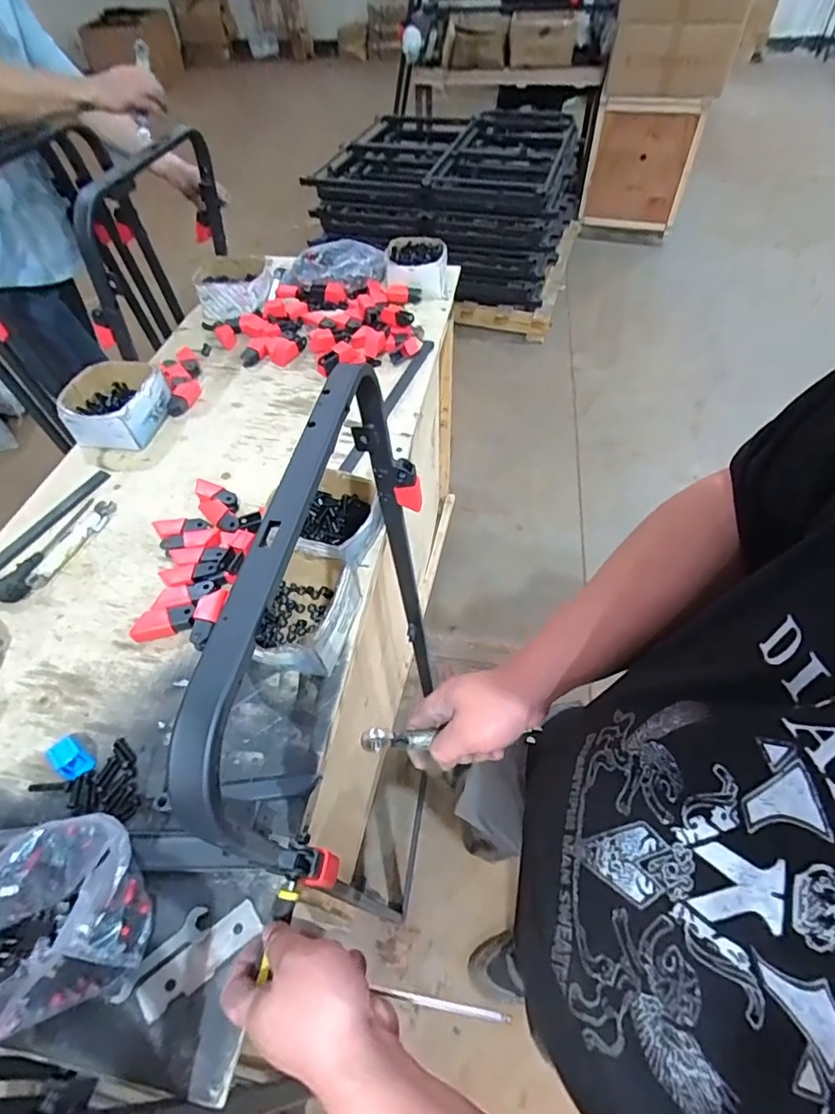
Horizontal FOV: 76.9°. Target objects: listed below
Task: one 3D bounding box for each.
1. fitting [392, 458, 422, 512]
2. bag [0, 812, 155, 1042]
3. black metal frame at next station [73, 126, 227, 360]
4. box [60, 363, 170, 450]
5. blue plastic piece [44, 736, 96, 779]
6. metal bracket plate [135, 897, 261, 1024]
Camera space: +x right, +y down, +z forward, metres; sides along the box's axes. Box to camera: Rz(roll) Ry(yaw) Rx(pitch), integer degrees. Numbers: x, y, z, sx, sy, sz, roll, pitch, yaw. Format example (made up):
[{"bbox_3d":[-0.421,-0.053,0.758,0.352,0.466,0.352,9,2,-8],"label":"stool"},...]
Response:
[{"bbox_3d":[-0.014,-0.103,0.754,0.038,0.079,0.027,2,53,3],"label":"fitting"},{"bbox_3d":[-0.377,0.324,0.495,0.219,0.115,0.192,36,61,25],"label":"bag"},{"bbox_3d":[-0.623,-0.813,1.310,0.072,0.348,0.776,0,53,1],"label":"black metal frame at next station"},{"bbox_3d":[-0.570,-0.291,0.997,0.172,0.072,0.188,-2,53,0],"label":"box"},{"bbox_3d":[-0.402,0.236,0.613,0.039,0.035,0.031,32,60,23],"label":"blue plastic piece"},{"bbox_3d":[-0.208,0.386,0.506,0.117,0.005,0.033,-32,59,-21],"label":"metal bracket plate"}]

